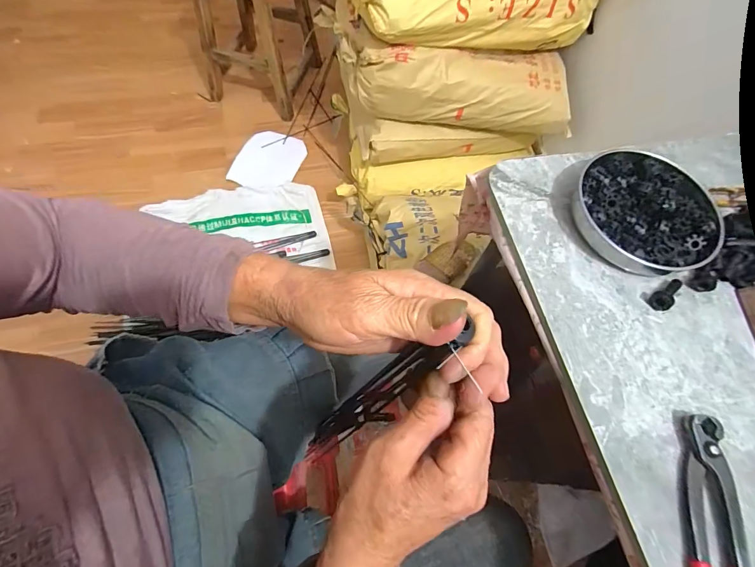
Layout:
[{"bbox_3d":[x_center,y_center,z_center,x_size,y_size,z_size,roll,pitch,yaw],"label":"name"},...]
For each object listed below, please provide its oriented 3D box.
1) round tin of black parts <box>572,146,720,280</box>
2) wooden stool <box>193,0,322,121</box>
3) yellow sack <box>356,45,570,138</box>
[{"bbox_3d":[0.270,-0.073,0.380,0.137,0.028,0.128,19,65,6],"label":"round tin of black parts"},{"bbox_3d":[-0.433,-0.953,1.340,0.365,0.510,0.483,15,64,4],"label":"wooden stool"},{"bbox_3d":[0.240,-0.532,1.018,0.592,0.190,0.175,-5,65,-6],"label":"yellow sack"}]

